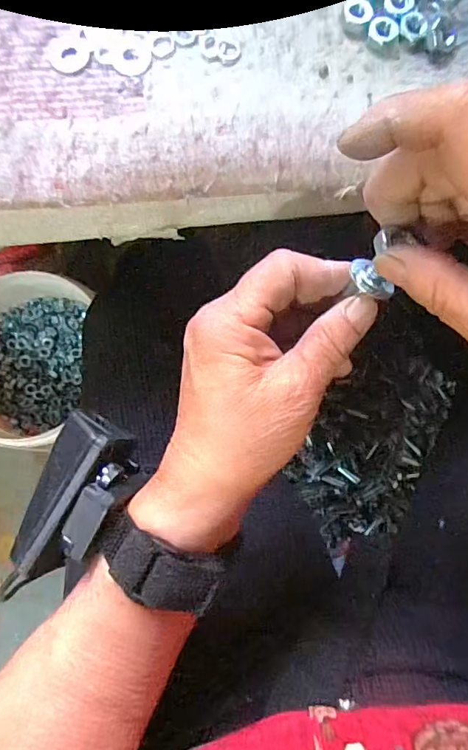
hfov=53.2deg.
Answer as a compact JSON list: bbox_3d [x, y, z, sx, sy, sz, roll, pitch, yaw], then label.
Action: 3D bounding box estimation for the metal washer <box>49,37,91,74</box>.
[{"bbox_3d":[-0.091,-0.176,0.256,0.021,0.004,0.023,2,81,1],"label":"metal washer"}]

